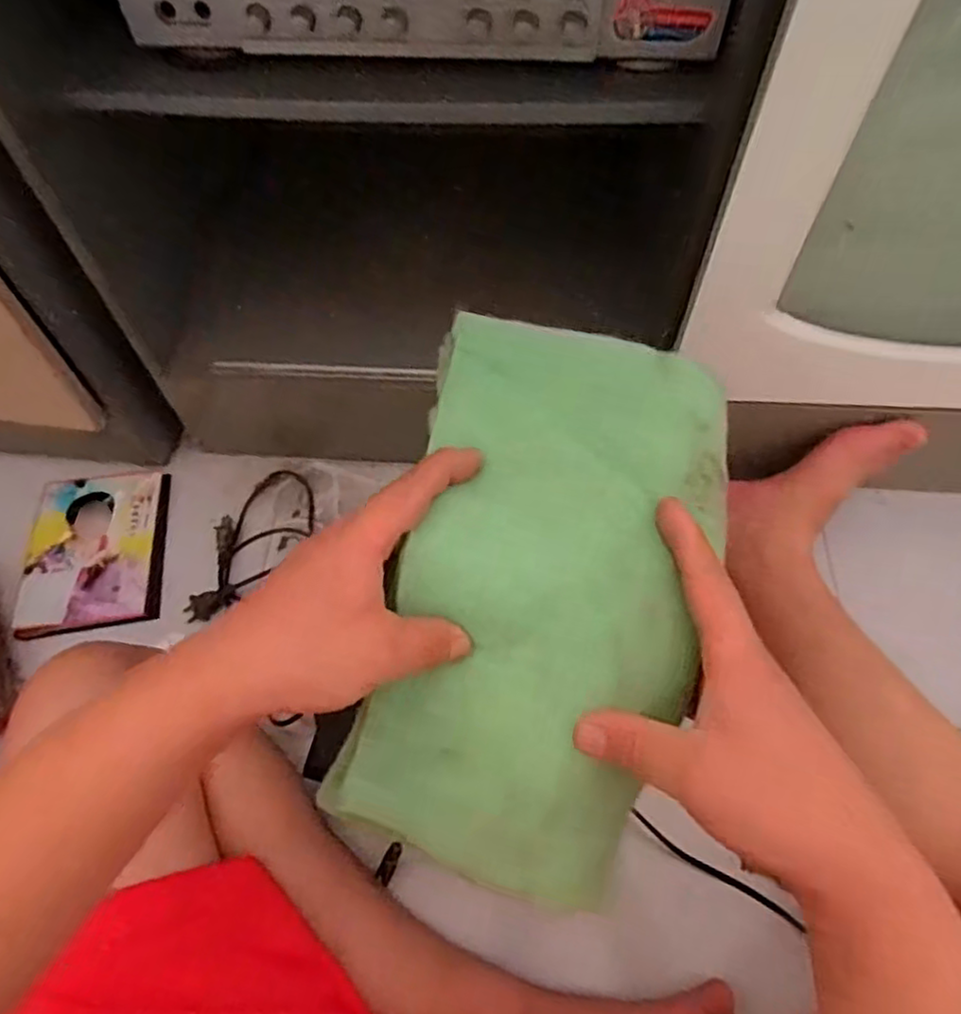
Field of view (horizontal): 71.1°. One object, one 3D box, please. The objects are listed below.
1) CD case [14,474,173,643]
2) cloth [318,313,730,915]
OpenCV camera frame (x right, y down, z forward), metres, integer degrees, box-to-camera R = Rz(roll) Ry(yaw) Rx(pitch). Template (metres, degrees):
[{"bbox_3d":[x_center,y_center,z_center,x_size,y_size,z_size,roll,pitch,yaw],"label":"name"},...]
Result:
[{"bbox_3d":[-0.398,0.041,0.702,0.129,0.022,0.183,-7,59,-3],"label":"CD case"},{"bbox_3d":[0.030,0.042,0.349,0.161,0.031,0.284,13,81,11],"label":"cloth"}]

